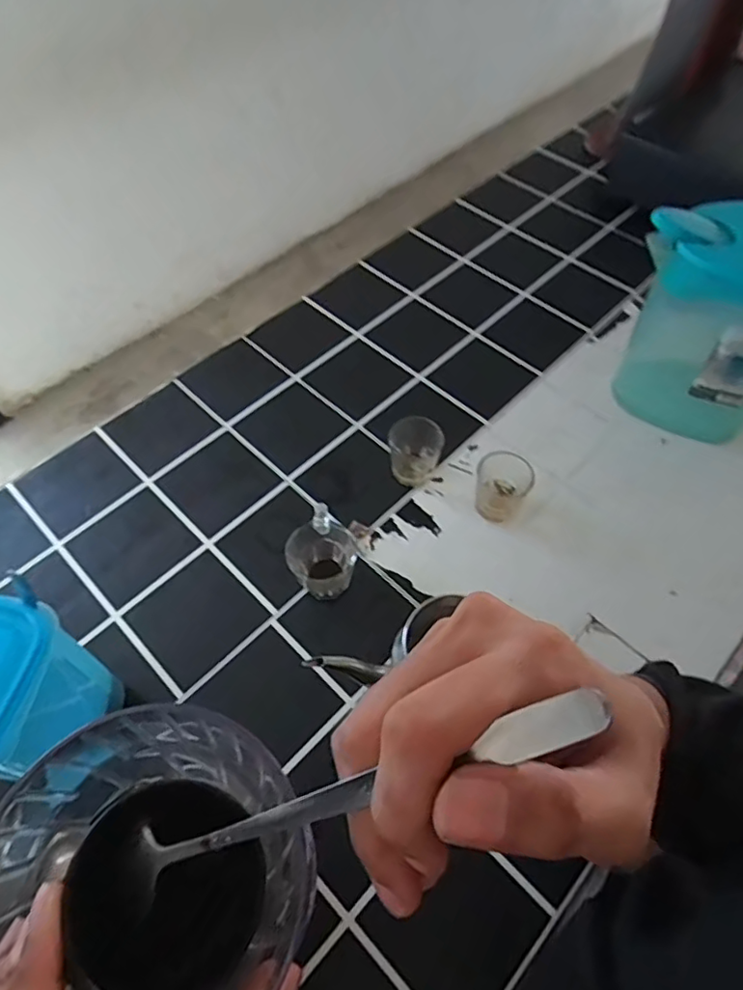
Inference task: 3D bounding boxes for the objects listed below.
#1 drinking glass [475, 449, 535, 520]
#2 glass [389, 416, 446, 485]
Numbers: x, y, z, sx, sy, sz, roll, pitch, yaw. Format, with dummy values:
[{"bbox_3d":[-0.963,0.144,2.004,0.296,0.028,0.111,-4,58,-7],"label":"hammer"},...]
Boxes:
[{"bbox_3d":[0.123,-0.007,0.551,0.050,0.050,0.048,0,58,0],"label":"drinking glass"},{"bbox_3d":[0.042,-0.043,0.575,0.052,0.053,0.048,0,58,0],"label":"glass"}]

